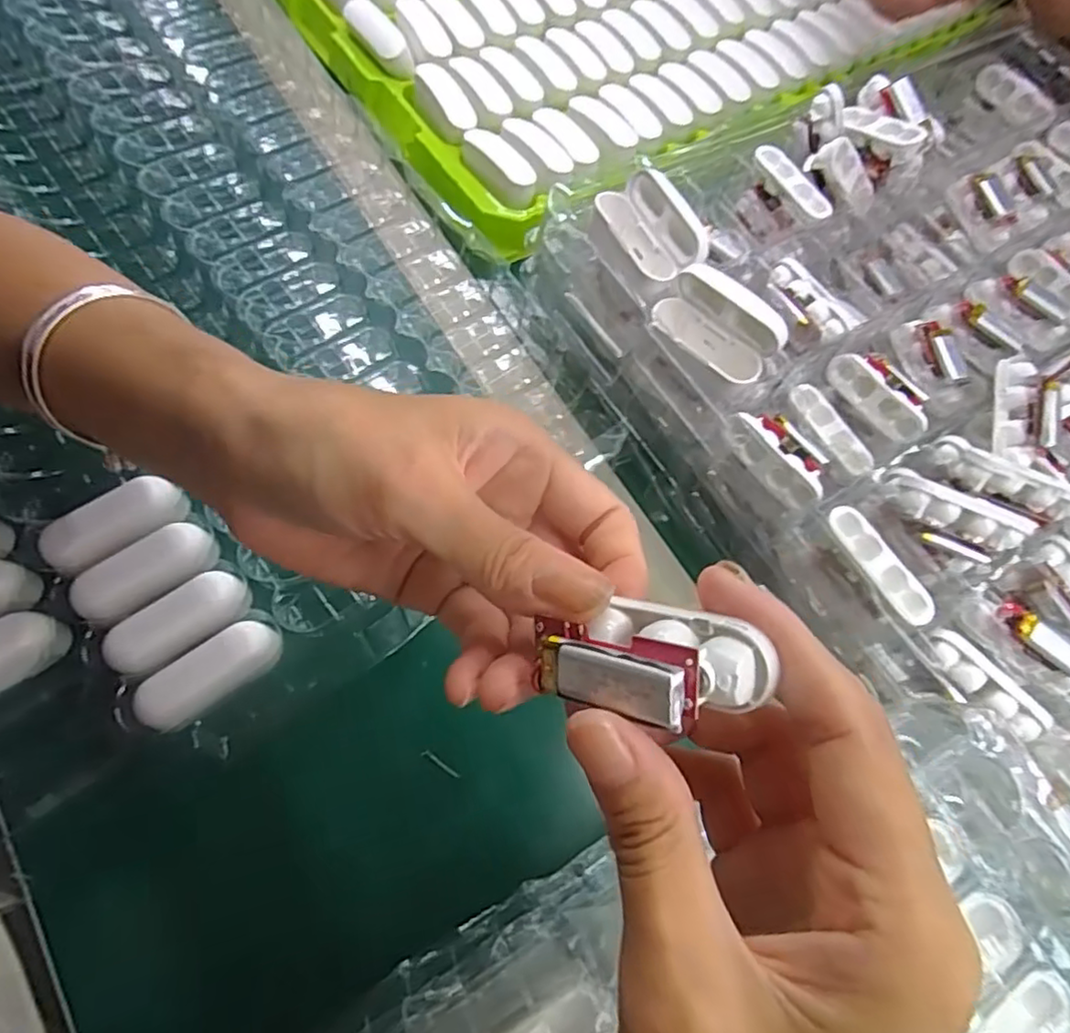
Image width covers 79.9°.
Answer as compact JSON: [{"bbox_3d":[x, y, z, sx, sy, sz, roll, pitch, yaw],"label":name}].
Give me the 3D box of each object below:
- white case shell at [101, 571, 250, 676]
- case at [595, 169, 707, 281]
[{"bbox_3d":[-0.168,0.054,0.306,0.062,0.026,0.025,-33,75,-20],"label":"white case shell"},{"bbox_3d":[0.062,-0.157,0.349,0.034,0.028,0.067,-26,73,-19],"label":"case"}]

